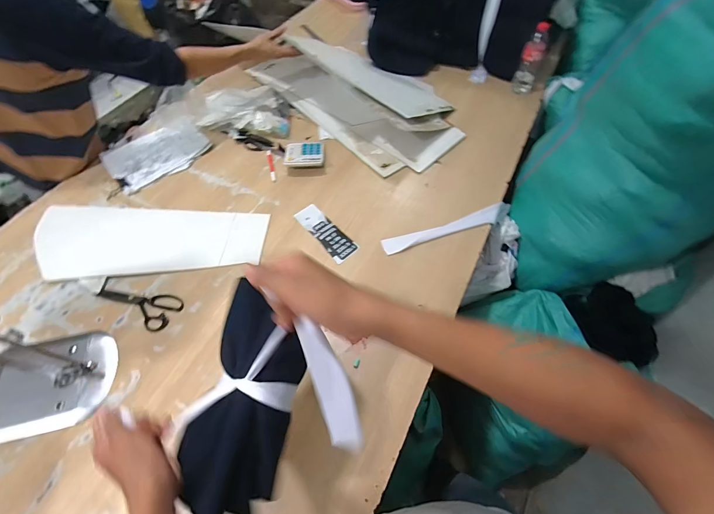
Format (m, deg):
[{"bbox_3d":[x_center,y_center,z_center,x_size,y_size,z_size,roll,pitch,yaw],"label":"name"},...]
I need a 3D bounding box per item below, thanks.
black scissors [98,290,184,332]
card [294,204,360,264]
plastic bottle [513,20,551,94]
[{"bbox_3d":[-0.520,0.101,0.801,0.200,0.009,0.089,27,62,15],"label":"black scissors"},{"bbox_3d":[-0.084,-0.069,0.902,0.072,0.009,0.205,-36,64,-20],"label":"card"},{"bbox_3d":[0.616,-0.697,1.168,0.074,0.202,0.059,25,61,14],"label":"plastic bottle"}]

